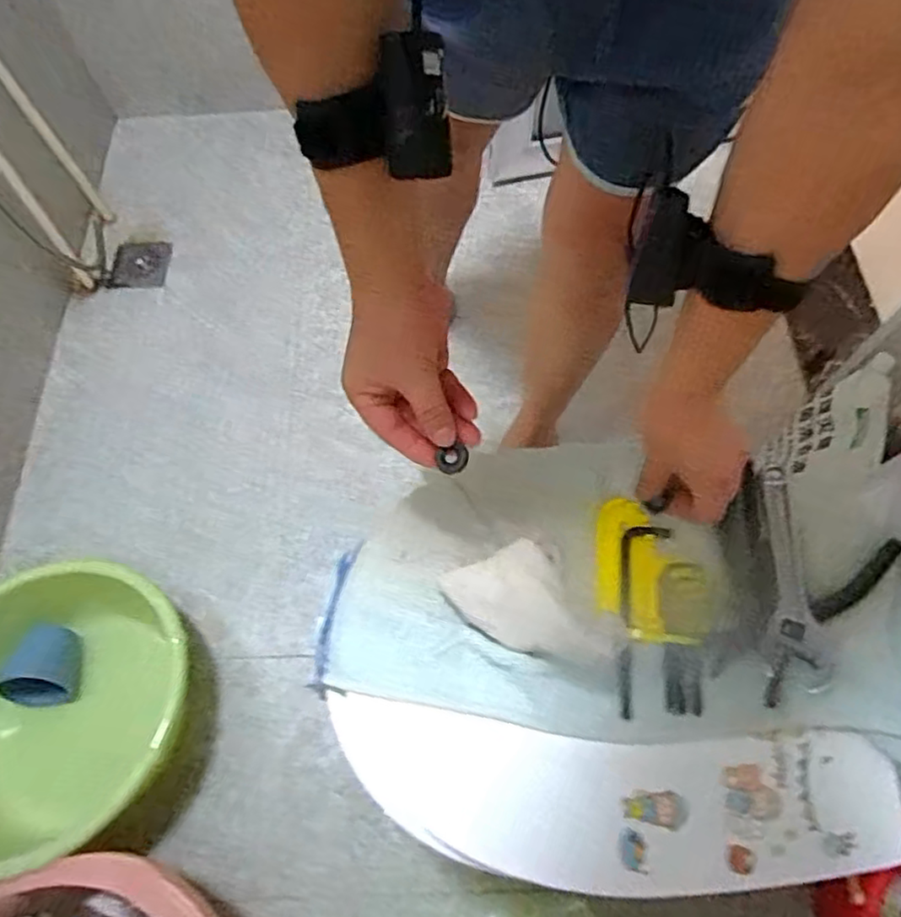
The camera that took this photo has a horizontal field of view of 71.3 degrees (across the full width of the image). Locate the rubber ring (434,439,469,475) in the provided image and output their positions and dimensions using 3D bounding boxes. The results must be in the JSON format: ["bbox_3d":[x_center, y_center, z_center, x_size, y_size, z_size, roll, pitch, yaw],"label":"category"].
[{"bbox_3d":[0.002,0.000,0.435,0.021,0.008,0.019,-21,66,-8],"label":"rubber ring"}]

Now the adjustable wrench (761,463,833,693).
[{"bbox_3d":[0.265,0.084,0.503,0.041,0.014,0.184,3,65,3],"label":"adjustable wrench"}]

